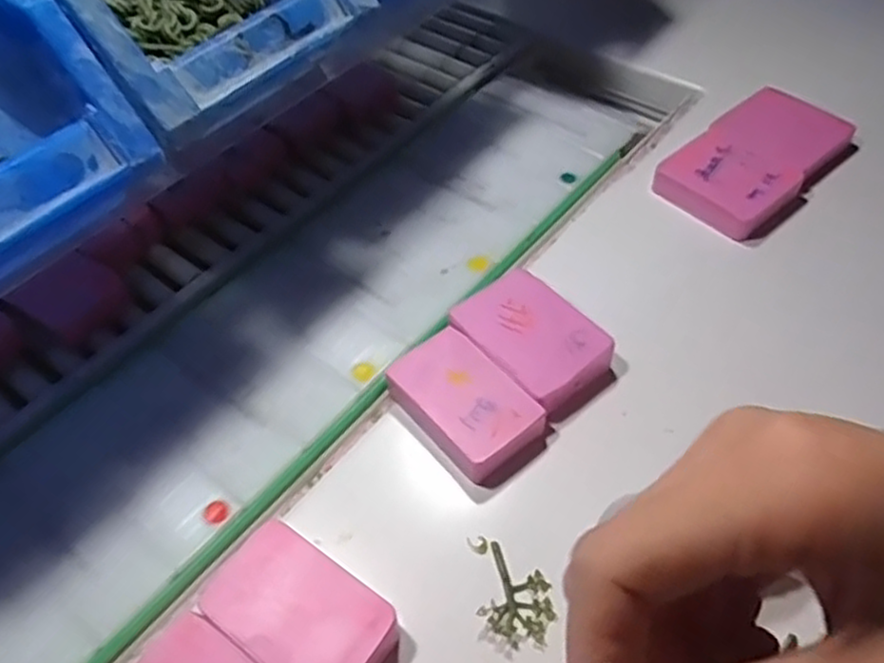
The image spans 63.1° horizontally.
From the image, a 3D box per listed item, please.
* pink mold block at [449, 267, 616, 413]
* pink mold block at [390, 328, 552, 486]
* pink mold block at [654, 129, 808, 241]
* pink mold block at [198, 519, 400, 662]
[{"bbox_3d":[0.046,0.003,0.371,0.053,0.016,0.075,-33,58,-23],"label":"pink mold block"},{"bbox_3d":[0.011,0.035,0.350,0.047,0.017,0.075,-34,58,-23],"label":"pink mold block"},{"bbox_3d":[0.175,-0.091,0.445,0.070,0.023,0.059,37,62,28],"label":"pink mold block"},{"bbox_3d":[-0.056,0.114,0.288,0.075,0.022,0.045,29,58,22],"label":"pink mold block"}]

